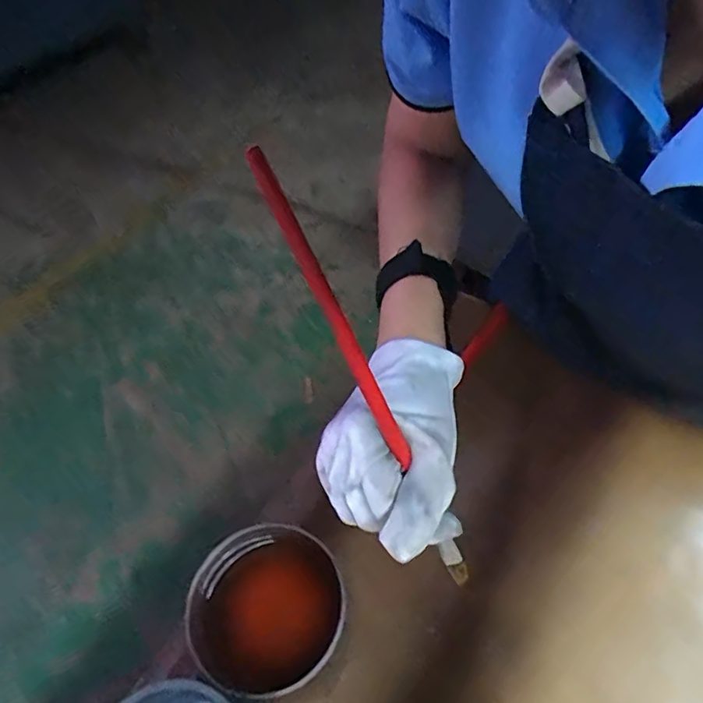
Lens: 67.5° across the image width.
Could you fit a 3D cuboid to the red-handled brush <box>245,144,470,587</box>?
[{"bbox_3d":[0.013,0.026,0.275,0.010,0.269,0.010,-36,23,-22],"label":"red-handled brush"}]

